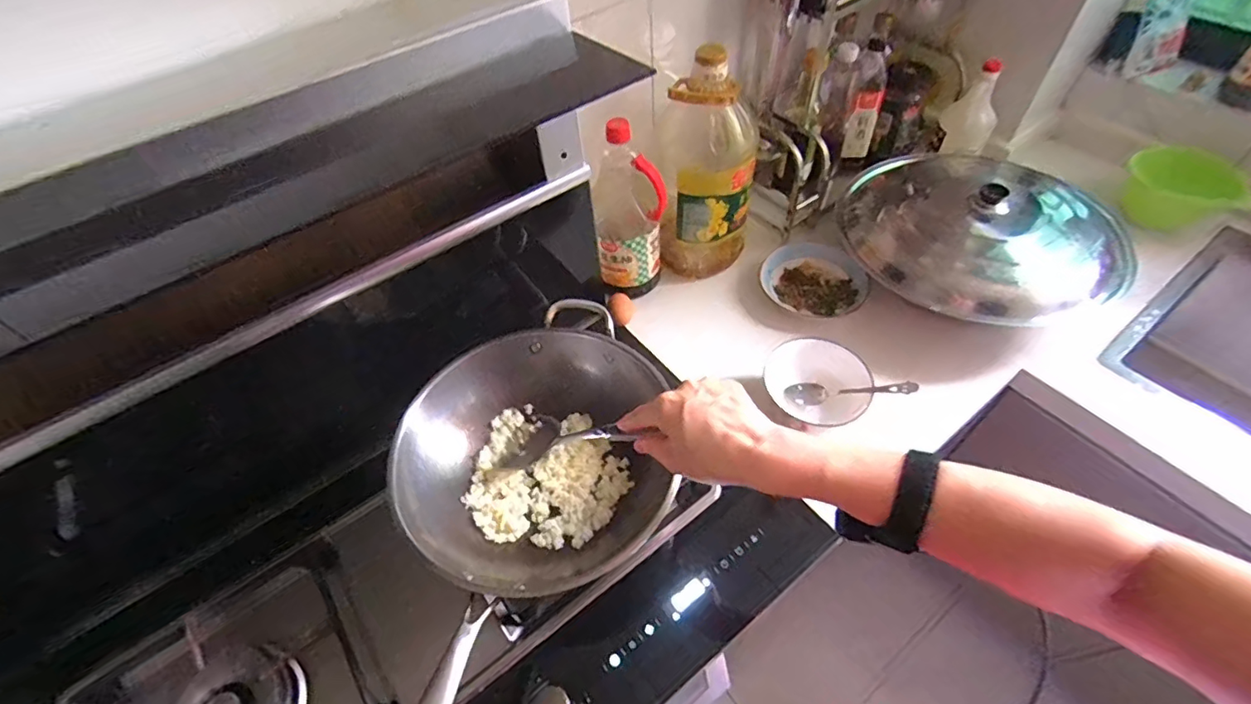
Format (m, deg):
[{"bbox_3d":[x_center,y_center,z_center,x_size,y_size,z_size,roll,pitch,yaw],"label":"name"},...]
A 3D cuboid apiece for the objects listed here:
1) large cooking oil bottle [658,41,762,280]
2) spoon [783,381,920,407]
[{"bbox_3d":[0.122,-0.269,0.828,0.139,0.332,0.111,4,53,7],"label":"large cooking oil bottle"},{"bbox_3d":[0.299,0.053,0.731,0.168,0.019,0.035,-8,45,39],"label":"spoon"}]

